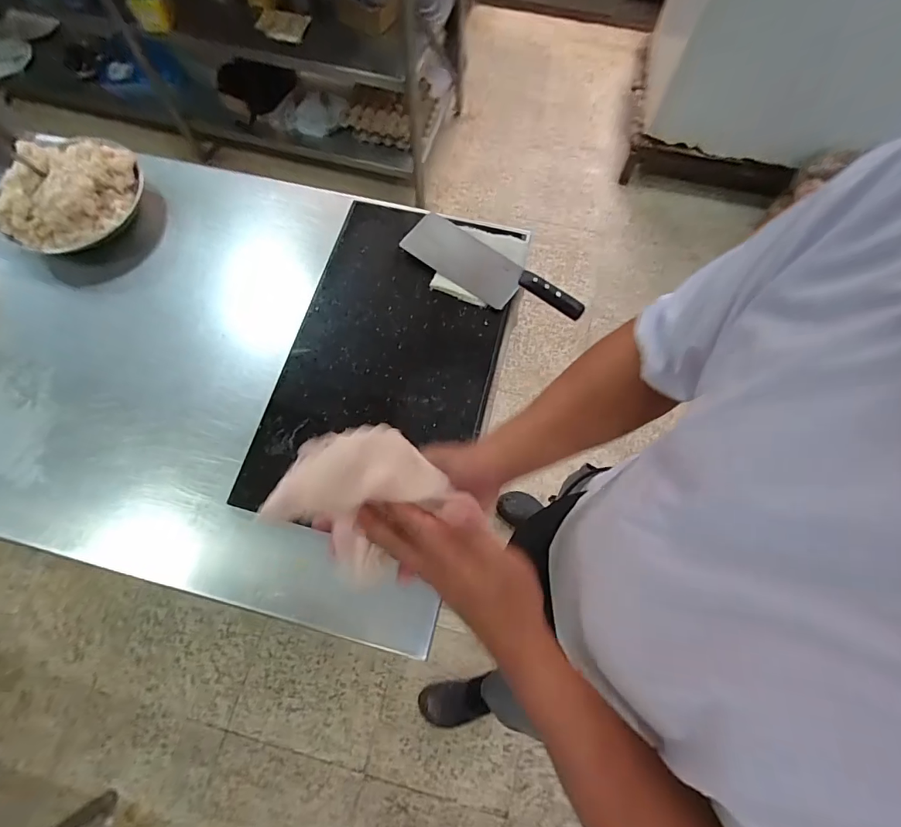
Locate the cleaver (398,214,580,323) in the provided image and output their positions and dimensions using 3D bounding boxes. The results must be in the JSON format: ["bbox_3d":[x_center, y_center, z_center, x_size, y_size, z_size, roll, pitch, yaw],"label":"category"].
[{"bbox_3d":[0.062,-0.227,0.713,0.301,0.019,0.092,38,73,14],"label":"cleaver"}]

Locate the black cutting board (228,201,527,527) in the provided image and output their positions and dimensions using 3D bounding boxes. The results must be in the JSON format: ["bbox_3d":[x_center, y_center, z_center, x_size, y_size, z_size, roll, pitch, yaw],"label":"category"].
[{"bbox_3d":[-0.089,-0.096,0.681,0.298,0.028,0.528,13,69,5],"label":"black cutting board"}]

